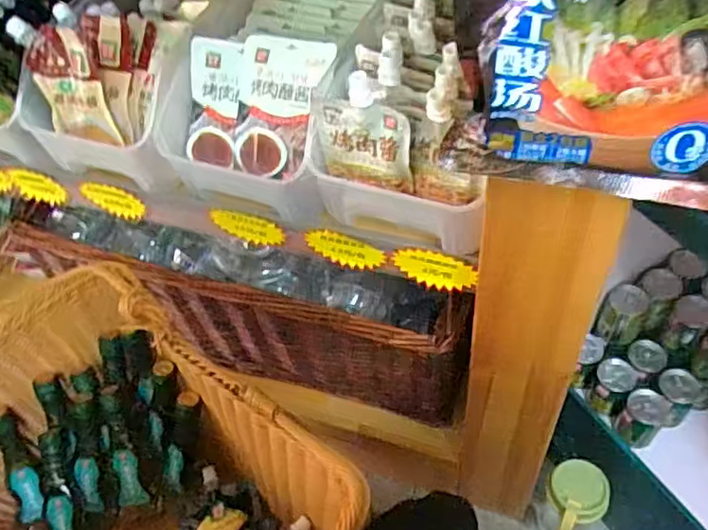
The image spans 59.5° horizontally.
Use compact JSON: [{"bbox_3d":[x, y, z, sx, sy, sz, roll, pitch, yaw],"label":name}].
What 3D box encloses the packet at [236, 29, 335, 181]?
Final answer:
[{"bbox_3d":[-0.078,-0.162,0.638,0.092,0.141,0.016,16,11,19],"label":"packet"}]

